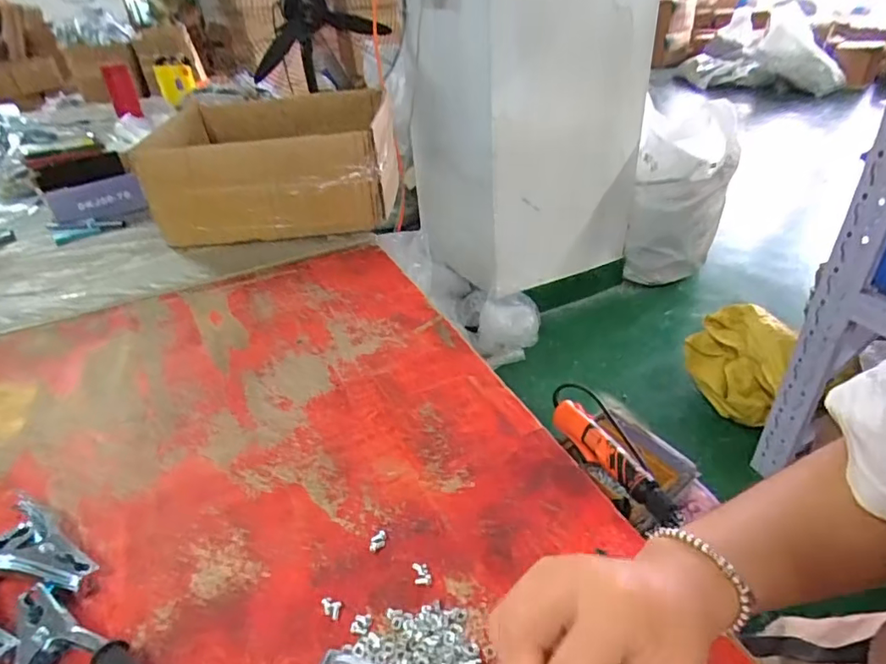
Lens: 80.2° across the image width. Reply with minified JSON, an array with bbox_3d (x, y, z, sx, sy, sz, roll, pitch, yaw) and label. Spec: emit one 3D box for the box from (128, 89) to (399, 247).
[{"bbox_3d":[-0.314,-0.338,1.032,0.414,0.160,0.410,-7,34,-4],"label":"box"}]

